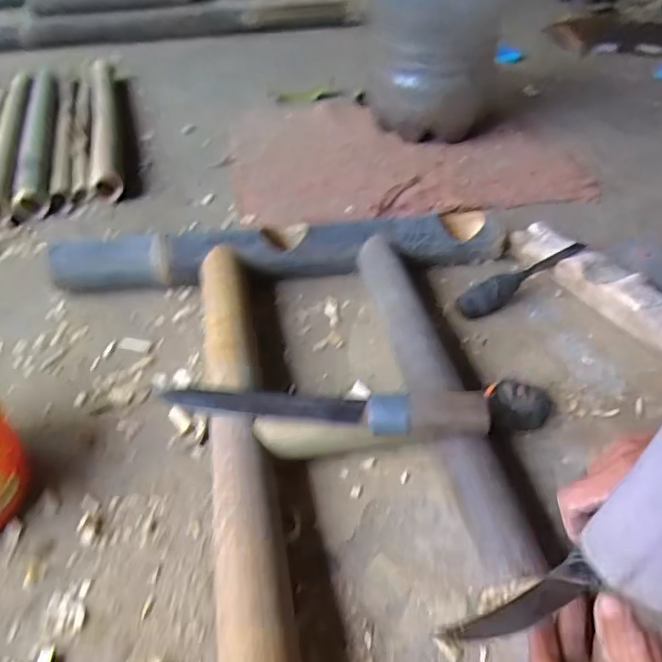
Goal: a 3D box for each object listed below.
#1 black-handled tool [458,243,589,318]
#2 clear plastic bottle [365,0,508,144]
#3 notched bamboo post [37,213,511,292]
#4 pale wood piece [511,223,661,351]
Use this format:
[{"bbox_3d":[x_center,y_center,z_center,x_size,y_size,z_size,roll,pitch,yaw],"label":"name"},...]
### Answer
[{"bbox_3d":[0.252,-0.066,0.779,0.189,0.056,0.027,-20,46,-19],"label":"black-handled tool"},{"bbox_3d":[0.197,-0.548,1.127,0.239,0.287,0.246,5,44,6],"label":"clear plastic bottle"},{"bbox_3d":[-0.062,-0.109,0.807,0.606,0.072,0.057,-5,43,-4],"label":"notched bamboo post"},{"bbox_3d":[0.362,-0.053,0.762,0.070,0.054,0.300,-21,47,-20],"label":"pale wood piece"}]

